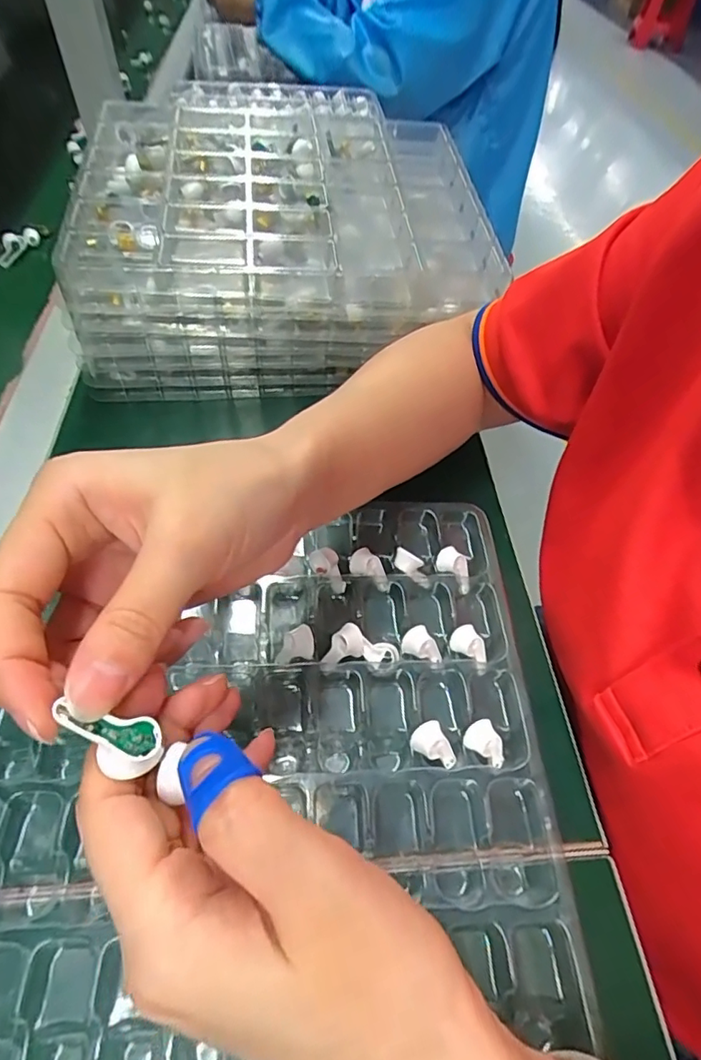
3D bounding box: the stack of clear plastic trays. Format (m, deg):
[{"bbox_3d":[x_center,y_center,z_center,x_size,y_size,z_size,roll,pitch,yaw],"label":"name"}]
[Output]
[{"bbox_3d":[-0.053,-0.238,0.451,0.301,0.099,0.260,-4,53,-6],"label":"stack of clear plastic trays"}]

